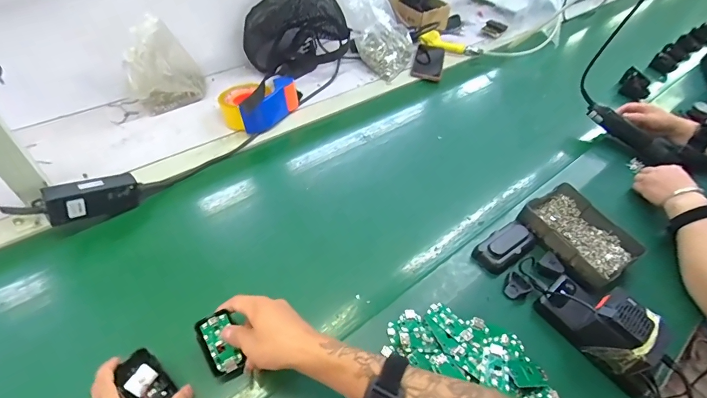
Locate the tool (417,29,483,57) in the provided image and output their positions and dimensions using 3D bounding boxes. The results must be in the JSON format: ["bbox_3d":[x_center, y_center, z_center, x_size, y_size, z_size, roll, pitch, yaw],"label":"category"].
[{"bbox_3d":[0.277,-0.438,1.027,0.180,0.034,0.050,7,47,-1],"label":"tool"}]

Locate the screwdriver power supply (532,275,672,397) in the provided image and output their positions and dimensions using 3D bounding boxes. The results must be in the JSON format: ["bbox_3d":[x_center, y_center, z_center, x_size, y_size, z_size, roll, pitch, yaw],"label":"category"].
[{"bbox_3d":[0.331,0.161,0.477,0.084,0.083,0.149,-33,59,-31],"label":"screwdriver power supply"}]

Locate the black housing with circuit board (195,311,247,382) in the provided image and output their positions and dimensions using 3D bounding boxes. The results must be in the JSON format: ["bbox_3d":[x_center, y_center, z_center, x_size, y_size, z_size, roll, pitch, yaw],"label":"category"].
[{"bbox_3d":[-0.157,0.175,0.435,0.041,0.012,0.078,-21,78,-24],"label":"black housing with circuit board"}]

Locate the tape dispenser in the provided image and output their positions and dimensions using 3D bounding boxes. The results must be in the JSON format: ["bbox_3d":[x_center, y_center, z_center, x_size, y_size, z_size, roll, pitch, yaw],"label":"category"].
[{"bbox_3d":[-0.193,-0.205,0.740,0.108,0.067,0.157,30,51,19],"label":"tape dispenser"}]

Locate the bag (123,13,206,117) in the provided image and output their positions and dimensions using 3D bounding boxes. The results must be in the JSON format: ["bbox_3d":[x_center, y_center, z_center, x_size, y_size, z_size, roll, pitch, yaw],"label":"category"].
[{"bbox_3d":[-0.369,-0.258,0.717,0.136,0.160,0.078,-17,52,-21],"label":"bag"}]

